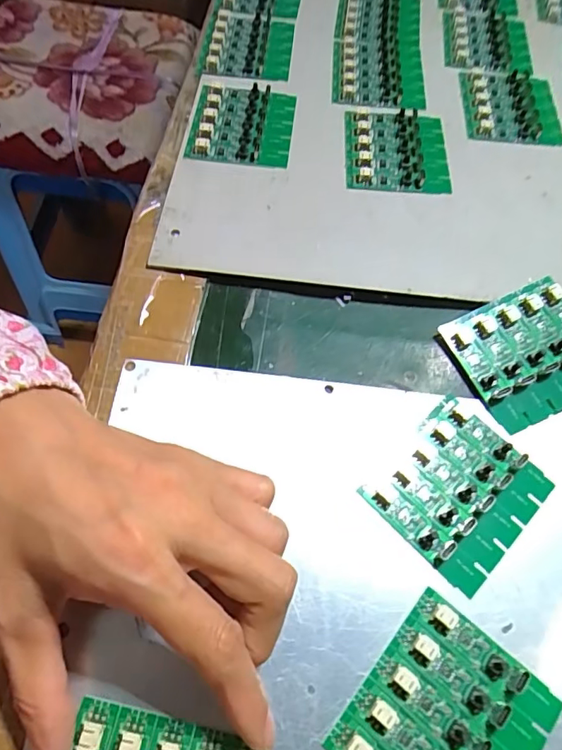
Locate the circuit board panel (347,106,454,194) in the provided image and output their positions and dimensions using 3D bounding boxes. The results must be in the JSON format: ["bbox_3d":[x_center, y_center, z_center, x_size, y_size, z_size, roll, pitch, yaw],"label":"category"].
[{"bbox_3d":[0.070,-0.139,0.314,0.061,0.004,0.067,3,64,-2],"label":"circuit board panel"}]

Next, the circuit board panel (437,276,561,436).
[{"bbox_3d":[0.124,-0.012,0.256,0.066,0.013,0.062,-22,68,-13],"label":"circuit board panel"}]

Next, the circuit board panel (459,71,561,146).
[{"bbox_3d":[0.152,-0.180,0.342,0.061,0.004,0.067,5,64,-1],"label":"circuit board panel"}]

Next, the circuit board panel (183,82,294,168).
[{"bbox_3d":[-0.023,-0.156,0.316,0.060,0.004,0.068,7,64,0],"label":"circuit board panel"}]

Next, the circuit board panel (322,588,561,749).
[{"bbox_3d":[0.060,0.127,0.187,0.061,0.006,0.068,39,68,14],"label":"circuit board panel"}]

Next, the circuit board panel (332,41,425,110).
[{"bbox_3d":[0.067,-0.206,0.352,0.063,0.007,0.069,5,64,-1],"label":"circuit board panel"}]

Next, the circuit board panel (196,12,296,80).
[{"bbox_3d":[-0.023,-0.231,0.358,0.060,0.013,0.072,7,64,0],"label":"circuit board panel"}]

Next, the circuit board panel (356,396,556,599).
[{"bbox_3d":[0.078,0.050,0.228,0.068,0.004,0.060,-41,73,-20],"label":"circuit board panel"}]

